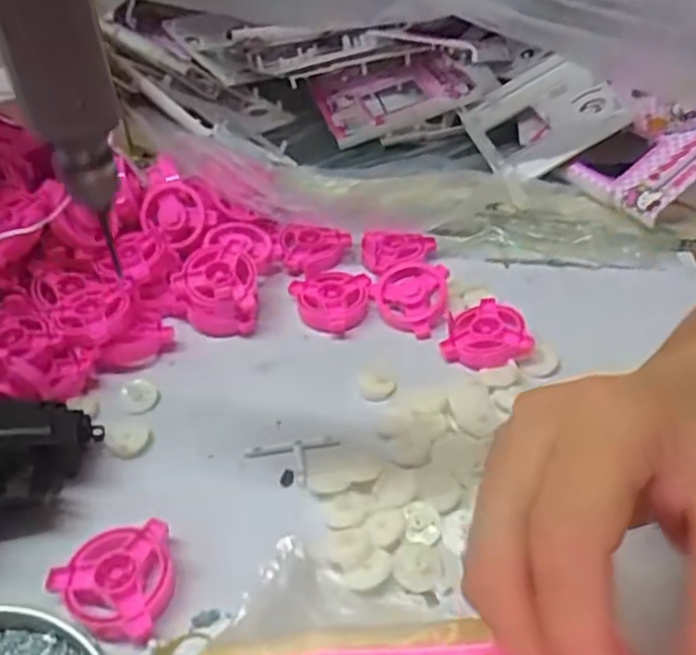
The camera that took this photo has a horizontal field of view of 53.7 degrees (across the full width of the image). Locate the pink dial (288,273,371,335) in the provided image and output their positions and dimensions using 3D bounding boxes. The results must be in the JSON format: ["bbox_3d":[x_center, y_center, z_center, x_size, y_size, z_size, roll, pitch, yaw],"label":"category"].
[{"bbox_3d":[-0.009,-0.017,0.464,0.051,0.017,0.042,-9,42,-9],"label":"pink dial"}]

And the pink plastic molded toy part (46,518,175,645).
[{"bbox_3d":[-0.106,0.119,0.314,0.053,0.016,0.051,-13,43,-13],"label":"pink plastic molded toy part"}]

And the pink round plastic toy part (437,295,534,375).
[{"bbox_3d":[0.083,0.002,0.434,0.051,0.015,0.052,-1,41,1],"label":"pink round plastic toy part"}]

